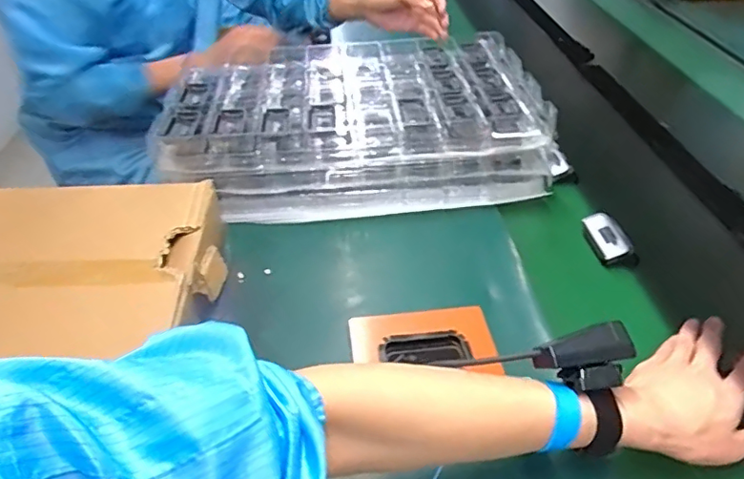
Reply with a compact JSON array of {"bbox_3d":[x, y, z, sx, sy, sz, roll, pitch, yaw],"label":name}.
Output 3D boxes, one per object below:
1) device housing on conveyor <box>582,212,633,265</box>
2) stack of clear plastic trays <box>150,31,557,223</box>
[{"bbox_3d":[0.294,-0.001,0.664,0.042,0.023,0.073,-9,41,-12],"label":"device housing on conveyor"},{"bbox_3d":[-0.032,-0.188,0.816,0.520,0.138,0.336,-2,40,-3],"label":"stack of clear plastic trays"}]

